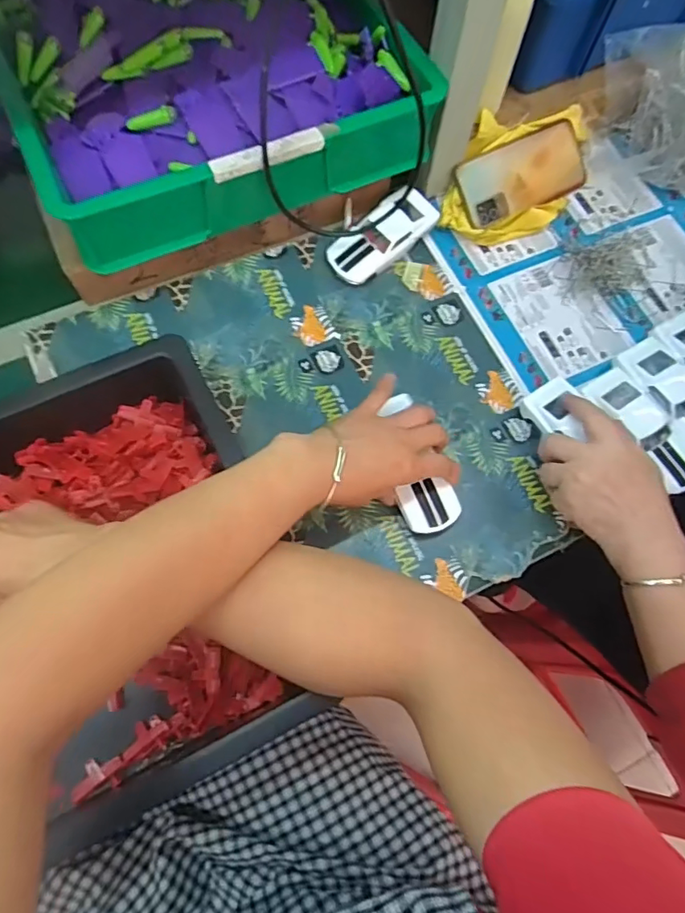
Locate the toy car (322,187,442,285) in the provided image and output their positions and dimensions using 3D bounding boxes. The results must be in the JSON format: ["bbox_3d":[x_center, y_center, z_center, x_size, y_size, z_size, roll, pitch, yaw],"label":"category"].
[{"bbox_3d":[0.042,-0.238,0.582,0.130,0.039,0.058,-36,74,-14],"label":"toy car"}]

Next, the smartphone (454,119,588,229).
[{"bbox_3d":[0.205,-0.317,0.605,0.165,0.010,0.075,-28,101,-12],"label":"smartphone"}]

